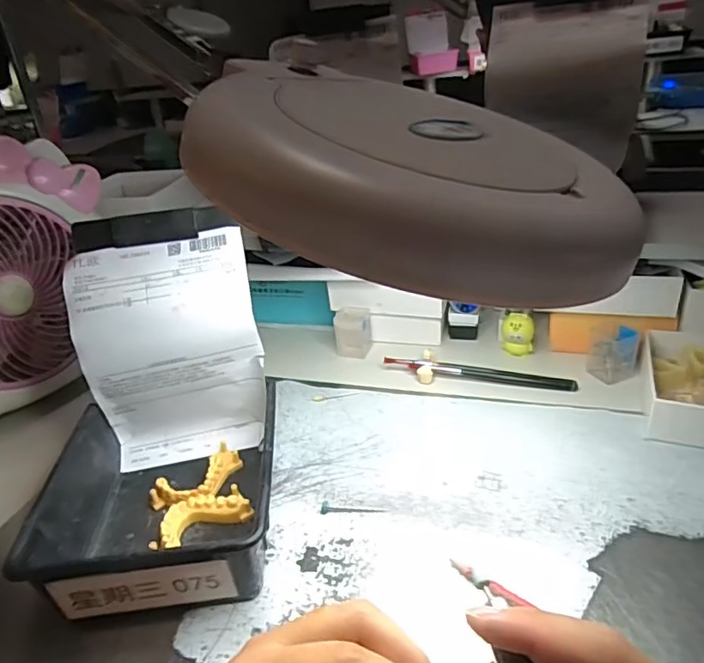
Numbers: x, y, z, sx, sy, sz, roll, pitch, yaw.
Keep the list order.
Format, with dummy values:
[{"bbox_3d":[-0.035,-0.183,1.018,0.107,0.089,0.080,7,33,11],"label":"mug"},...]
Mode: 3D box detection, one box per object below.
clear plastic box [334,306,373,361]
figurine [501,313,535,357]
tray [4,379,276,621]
[{"bbox_3d":[0.002,0.000,0.632,0.038,0.046,0.035,3,31,16],"label":"clear plastic box"},{"bbox_3d":[0.177,0.005,0.585,0.033,0.047,0.030,3,31,16],"label":"figurine"},{"bbox_3d":[-0.136,0.124,0.418,0.158,0.070,0.164,-7,30,-1],"label":"tray"}]

